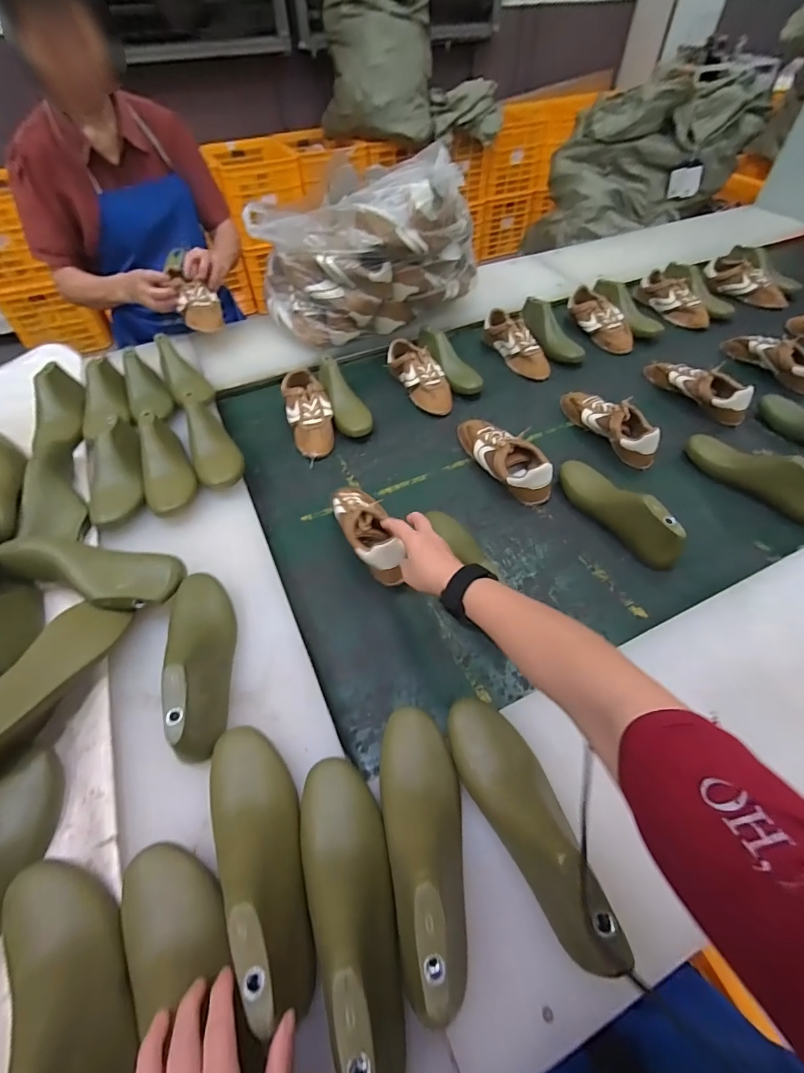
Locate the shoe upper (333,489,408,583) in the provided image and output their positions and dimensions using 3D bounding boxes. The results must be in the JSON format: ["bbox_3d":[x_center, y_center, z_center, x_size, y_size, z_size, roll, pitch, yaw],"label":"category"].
[{"bbox_3d":[-0.051,-0.017,0.668,0.079,0.068,0.194,-20,46,-11],"label":"shoe upper"}]

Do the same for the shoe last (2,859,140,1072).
[{"bbox_3d":[-0.257,0.355,0.334,0.064,0.056,0.233,-39,43,-23],"label":"shoe last"}]

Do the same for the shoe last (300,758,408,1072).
[{"bbox_3d":[-0.046,0.305,0.359,0.075,0.070,0.229,-13,52,-6],"label":"shoe last"}]

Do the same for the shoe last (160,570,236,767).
[{"bbox_3d":[-0.239,0.132,0.510,0.074,0.069,0.236,-20,53,-11],"label":"shoe last"}]

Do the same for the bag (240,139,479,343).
[{"bbox_3d":[-0.083,-0.650,0.983,0.445,0.255,0.331,-32,58,-21],"label":"bag"}]

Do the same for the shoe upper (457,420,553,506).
[{"bbox_3d":[0.184,-0.151,0.792,0.086,0.069,0.218,-21,54,-13],"label":"shoe upper"}]

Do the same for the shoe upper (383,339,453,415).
[{"bbox_3d":[0.044,-0.347,0.944,0.086,0.070,0.206,-23,55,-15],"label":"shoe upper"}]

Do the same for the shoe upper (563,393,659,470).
[{"bbox_3d":[0.399,-0.221,0.833,0.072,0.068,0.223,-21,54,-13],"label":"shoe upper"}]

